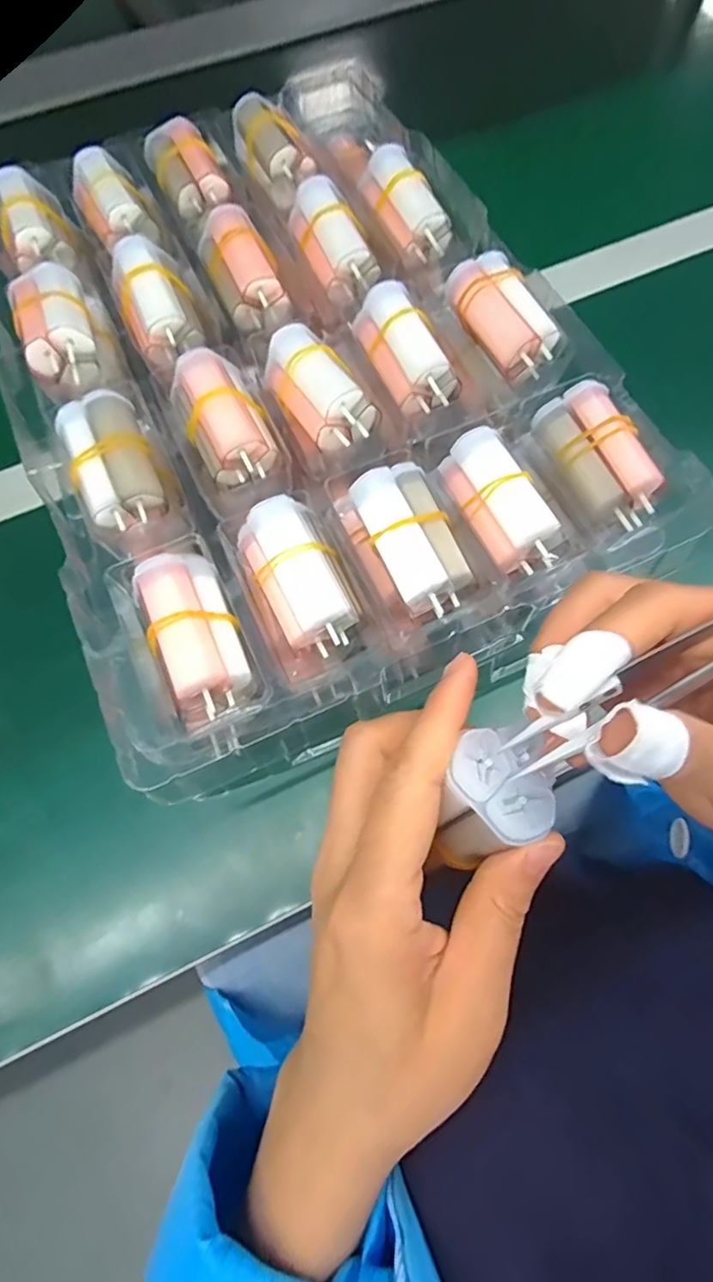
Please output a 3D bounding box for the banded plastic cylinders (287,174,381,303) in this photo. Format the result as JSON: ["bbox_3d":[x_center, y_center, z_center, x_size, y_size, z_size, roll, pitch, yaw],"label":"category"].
[{"bbox_3d":[-0.013,-0.226,0.317,0.033,0.025,0.069,-34,76,23],"label":"banded plastic cylinders"}]

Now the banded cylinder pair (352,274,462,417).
[{"bbox_3d":[0.024,-0.150,0.285,0.030,0.024,0.065,-26,72,-8],"label":"banded cylinder pair"}]

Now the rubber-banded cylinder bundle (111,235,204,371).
[{"bbox_3d":[-0.106,-0.182,0.298,0.036,0.027,0.060,-18,71,-6],"label":"rubber-banded cylinder bundle"}]

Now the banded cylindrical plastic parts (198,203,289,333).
[{"bbox_3d":[-0.062,-0.205,0.305,0.035,0.023,0.065,-19,71,-6],"label":"banded cylindrical plastic parts"}]

